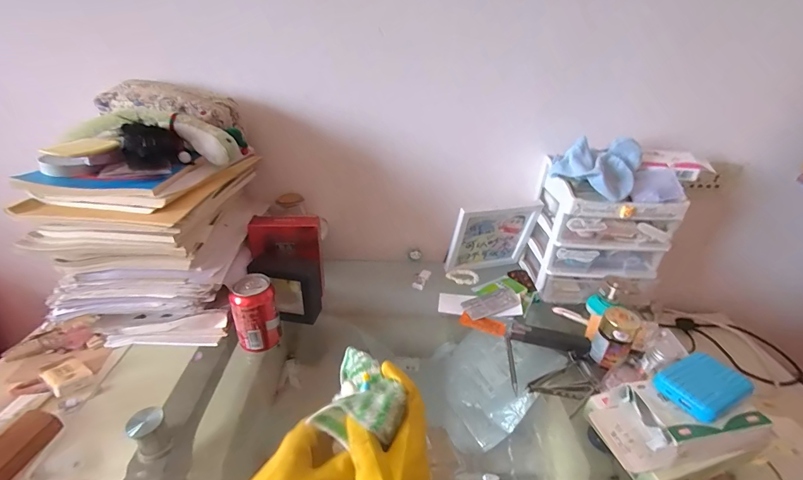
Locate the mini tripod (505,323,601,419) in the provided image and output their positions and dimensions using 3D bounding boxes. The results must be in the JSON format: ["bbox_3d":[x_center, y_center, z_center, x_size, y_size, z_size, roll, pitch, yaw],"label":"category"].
[{"bbox_3d":[0.224,0.188,0.571,0.141,0.035,0.134,17,34,24],"label":"mini tripod"}]

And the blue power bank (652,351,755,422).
[{"bbox_3d":[0.360,0.171,0.444,0.094,0.019,0.064,-12,33,-21],"label":"blue power bank"}]

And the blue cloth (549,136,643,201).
[{"bbox_3d":[0.341,-0.133,0.646,0.120,0.074,0.122,20,35,28],"label":"blue cloth"}]

